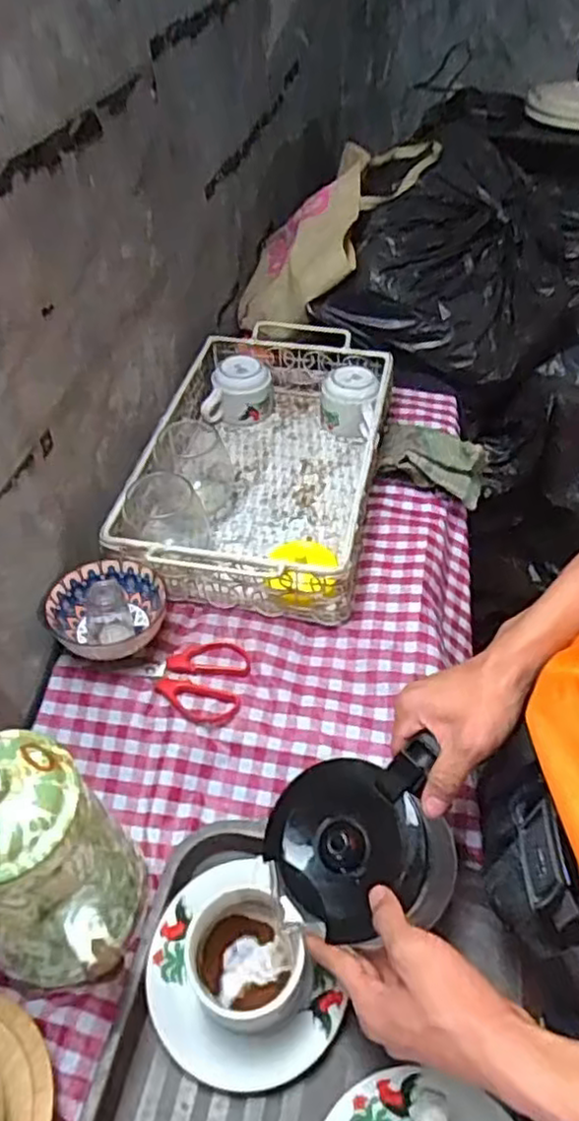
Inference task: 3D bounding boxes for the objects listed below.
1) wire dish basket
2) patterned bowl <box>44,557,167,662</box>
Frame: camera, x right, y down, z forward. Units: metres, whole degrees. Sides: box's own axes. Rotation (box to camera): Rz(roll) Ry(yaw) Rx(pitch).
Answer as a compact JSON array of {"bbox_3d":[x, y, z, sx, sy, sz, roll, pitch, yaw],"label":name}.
[{"bbox_3d":[-0.027,-0.122,0.819,0.245,0.092,0.414,8,47,8],"label":"wire dish basket"},{"bbox_3d":[-0.173,0.054,0.670,0.106,0.069,0.096,-22,50,-20],"label":"patterned bowl"}]

